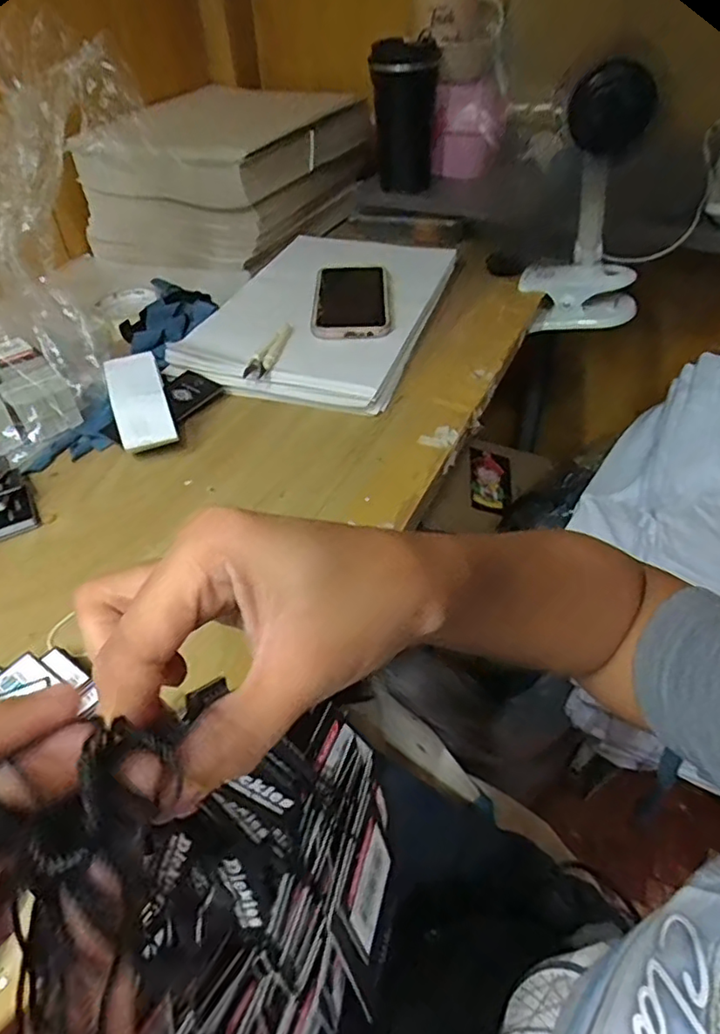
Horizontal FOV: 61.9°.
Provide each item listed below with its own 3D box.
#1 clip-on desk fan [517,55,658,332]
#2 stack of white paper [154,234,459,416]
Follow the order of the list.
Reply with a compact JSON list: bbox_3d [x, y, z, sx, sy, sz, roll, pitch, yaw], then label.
[{"bbox_3d":[0.261,-0.331,0.650,0.132,0.251,0.121,13,46,15],"label":"clip-on desk fan"},{"bbox_3d":[-0.038,-0.230,0.662,0.225,0.033,0.327,13,46,14],"label":"stack of white paper"}]

